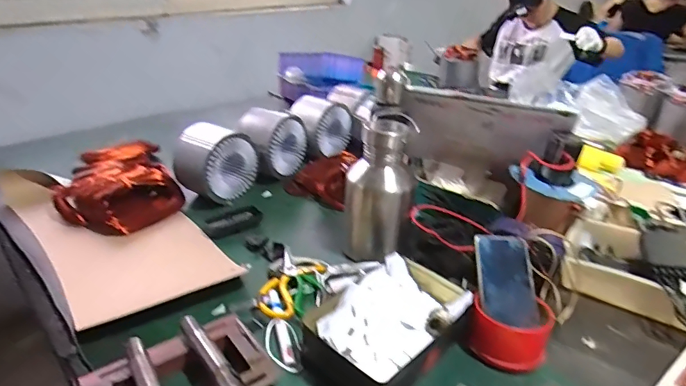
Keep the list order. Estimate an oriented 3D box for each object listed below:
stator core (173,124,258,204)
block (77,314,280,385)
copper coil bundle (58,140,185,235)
[{"bbox_3d":[-0.277,-0.062,0.997,0.110,0.158,0.147,17,31,29],"label":"stator core"},{"bbox_3d":[-0.189,0.225,0.532,0.197,0.059,0.135,-19,33,-33],"label":"block"},{"bbox_3d":[-0.507,-0.019,1.002,0.234,0.100,0.380,-14,31,-27],"label":"copper coil bundle"}]

